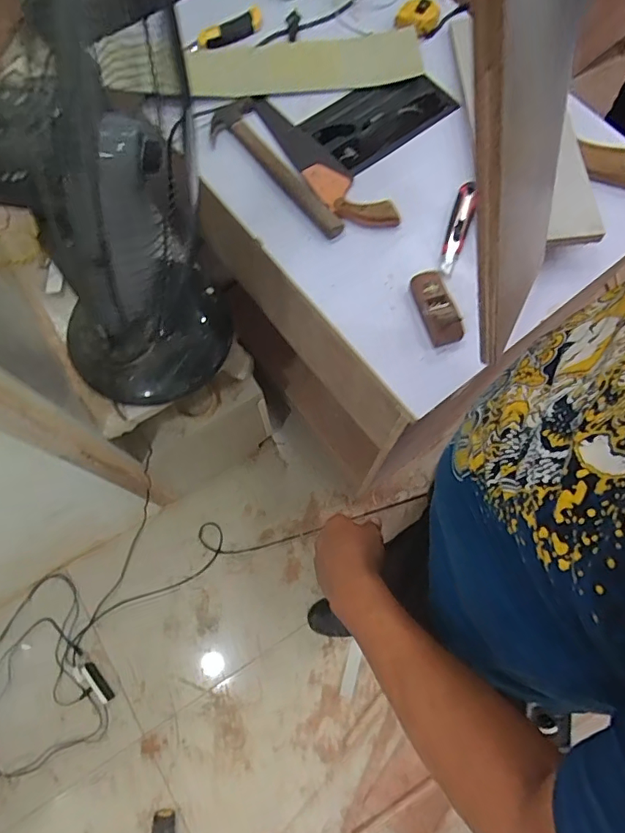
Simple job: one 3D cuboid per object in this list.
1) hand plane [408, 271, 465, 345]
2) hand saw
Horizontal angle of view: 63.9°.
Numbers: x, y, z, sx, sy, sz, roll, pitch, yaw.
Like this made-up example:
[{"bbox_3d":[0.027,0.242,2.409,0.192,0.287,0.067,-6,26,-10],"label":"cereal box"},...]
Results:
[{"bbox_3d":[0.175,-0.156,0.727,0.047,0.047,0.110,-13,73,-4],"label":"hand plane"},{"bbox_3d":[0.010,-0.417,0.826,0.086,0.034,0.343,-34,76,-10],"label":"hand saw"}]

